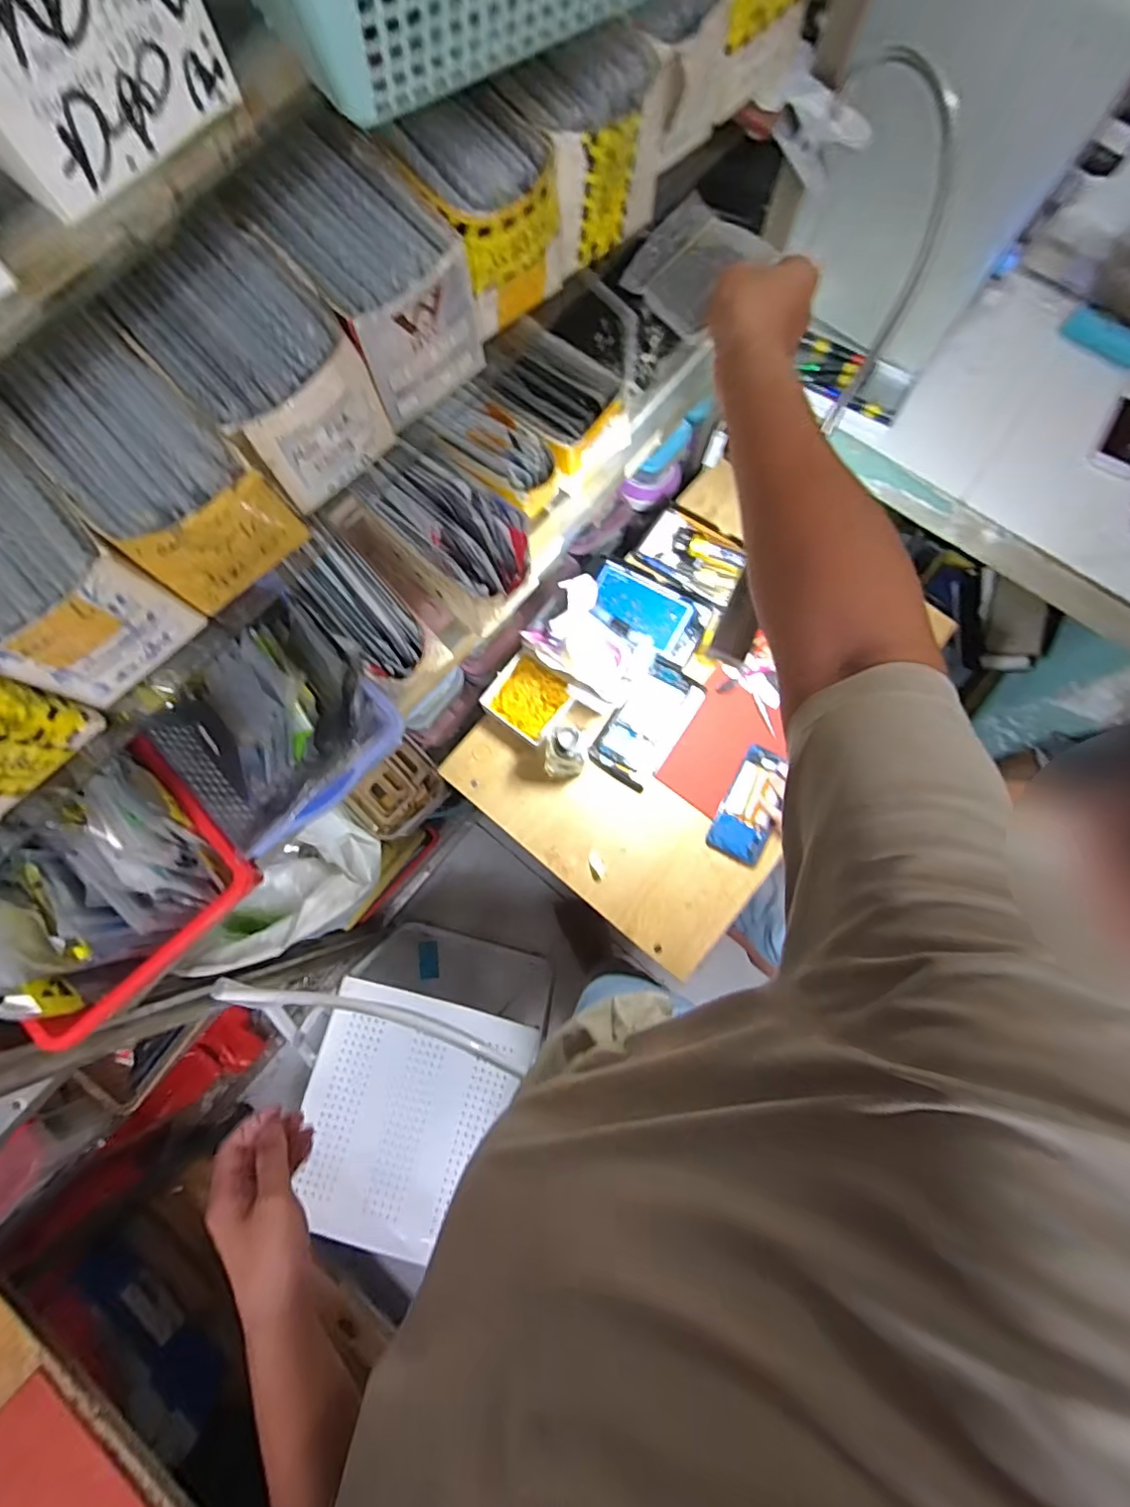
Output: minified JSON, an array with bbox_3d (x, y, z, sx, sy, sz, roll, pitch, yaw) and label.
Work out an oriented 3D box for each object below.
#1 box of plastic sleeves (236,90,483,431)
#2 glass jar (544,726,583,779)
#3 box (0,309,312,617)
[{"bbox_3d":[-0.140,-0.335,0.409,0.098,0.096,0.145,-39,81,-7],"label":"box of plastic sleeves"},{"bbox_3d":[-0.004,0.002,0.791,0.051,0.130,0.047,0,79,1],"label":"glass jar"},{"bbox_3d":[-0.270,-0.192,0.383,0.095,0.095,0.173,-41,81,-7],"label":"box"}]

